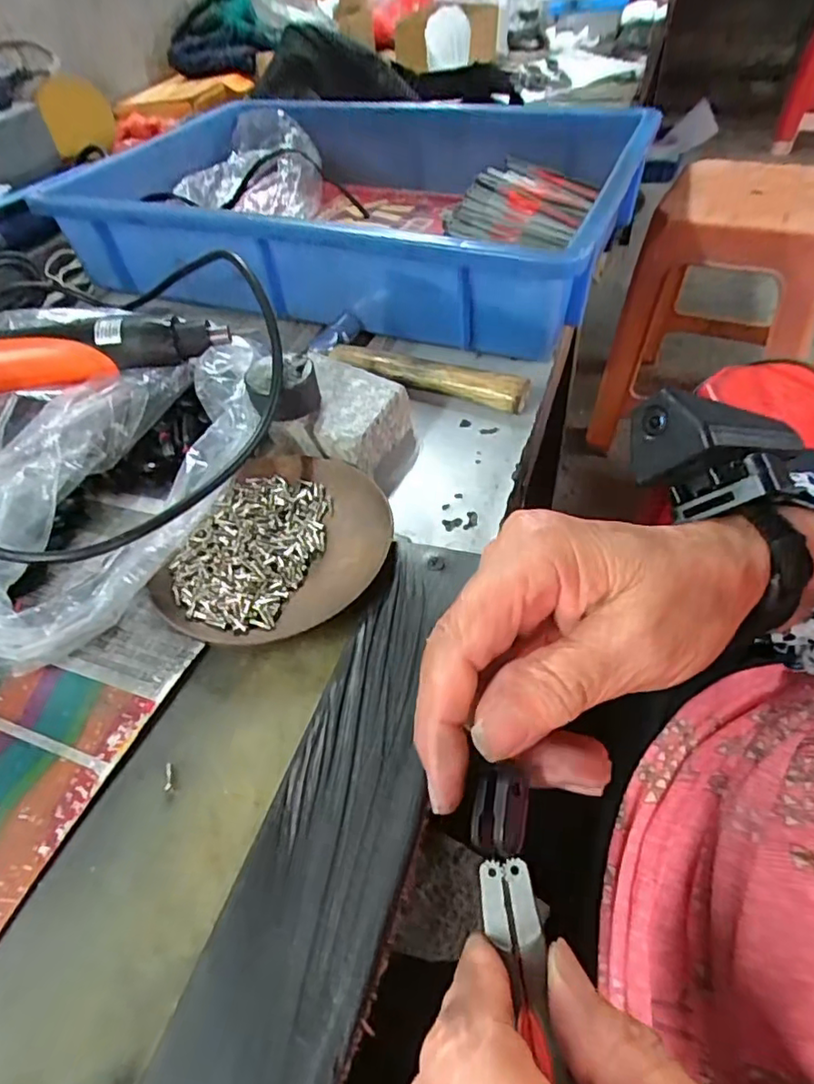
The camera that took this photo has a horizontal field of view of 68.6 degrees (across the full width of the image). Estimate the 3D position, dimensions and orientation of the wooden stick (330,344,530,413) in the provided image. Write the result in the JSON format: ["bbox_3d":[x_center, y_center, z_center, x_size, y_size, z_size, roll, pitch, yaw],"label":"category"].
[{"bbox_3d":[0.011,-0.104,0.378,0.131,0.019,0.018,18,52,20],"label":"wooden stick"}]

